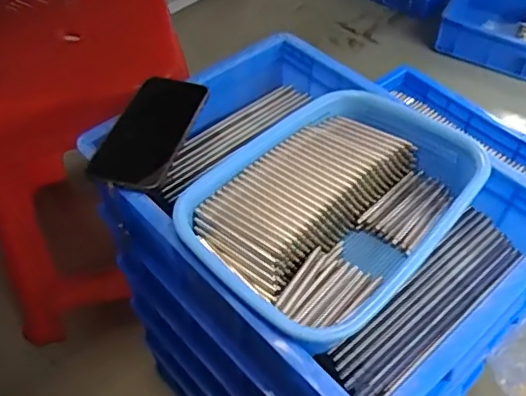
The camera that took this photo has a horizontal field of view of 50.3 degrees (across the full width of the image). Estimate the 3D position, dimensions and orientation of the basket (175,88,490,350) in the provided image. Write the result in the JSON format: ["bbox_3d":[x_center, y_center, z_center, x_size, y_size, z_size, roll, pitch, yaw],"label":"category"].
[{"bbox_3d":[0.068,0.010,0.554,0.207,0.072,0.288,37,58,27],"label":"basket"}]

